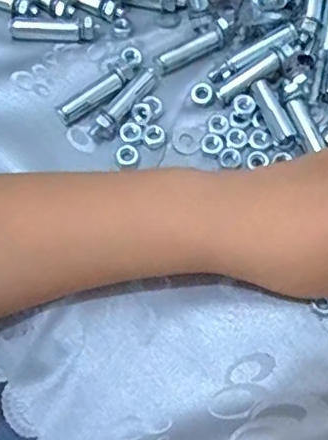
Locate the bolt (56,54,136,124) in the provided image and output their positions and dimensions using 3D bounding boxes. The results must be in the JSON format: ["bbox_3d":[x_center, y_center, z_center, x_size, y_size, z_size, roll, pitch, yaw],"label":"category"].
[{"bbox_3d":[-0.037,-0.076,0.334,0.059,0.009,0.014,-40,76,-15],"label":"bolt"}]

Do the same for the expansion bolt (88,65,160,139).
[{"bbox_3d":[-0.022,-0.069,0.330,0.012,0.014,0.055,34,72,10],"label":"expansion bolt"}]

